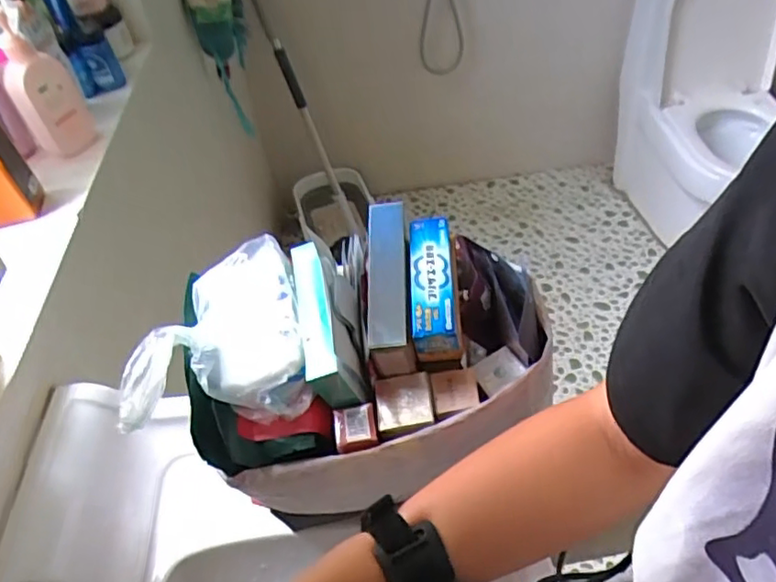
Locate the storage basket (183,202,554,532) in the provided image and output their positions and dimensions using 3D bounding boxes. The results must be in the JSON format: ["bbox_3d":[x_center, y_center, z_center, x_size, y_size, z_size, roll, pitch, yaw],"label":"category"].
[{"bbox_3d":[-0.013,0.059,0.487,0.263,0.163,0.169,-14,46,-8],"label":"storage basket"}]

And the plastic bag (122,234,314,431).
[{"bbox_3d":[-0.121,0.035,0.443,0.115,0.062,0.153,-12,46,-6],"label":"plastic bag"}]

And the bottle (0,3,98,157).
[{"bbox_3d":[-0.447,-0.268,0.787,0.077,0.173,0.052,-35,52,-26],"label":"bottle"}]

